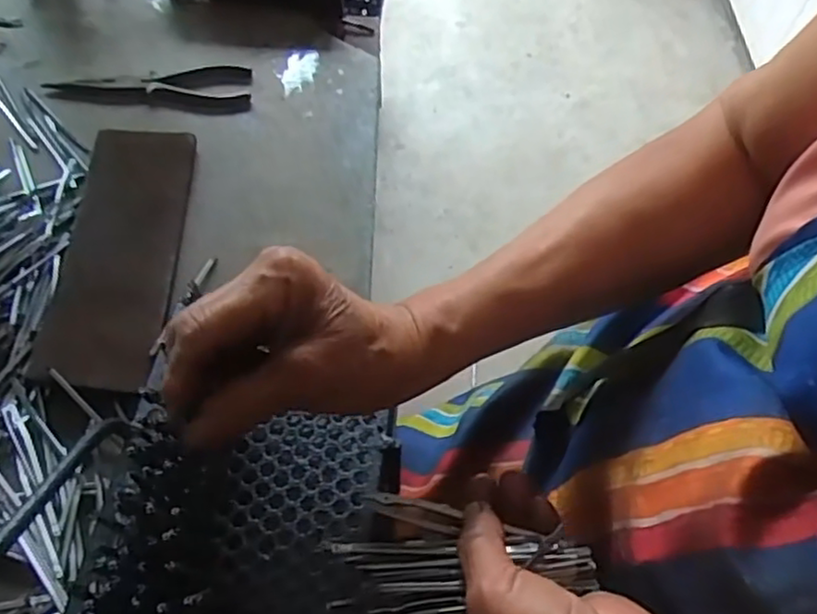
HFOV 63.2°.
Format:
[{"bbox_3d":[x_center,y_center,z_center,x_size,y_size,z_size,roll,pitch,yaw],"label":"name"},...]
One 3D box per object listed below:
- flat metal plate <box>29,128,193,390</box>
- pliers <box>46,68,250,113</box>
[{"bbox_3d":[-0.230,-0.050,0.531,0.088,0.020,0.245,-1,57,-5],"label":"flat metal plate"},{"bbox_3d":[-0.247,-0.215,0.640,0.187,0.009,0.060,1,57,-4],"label":"pliers"}]

